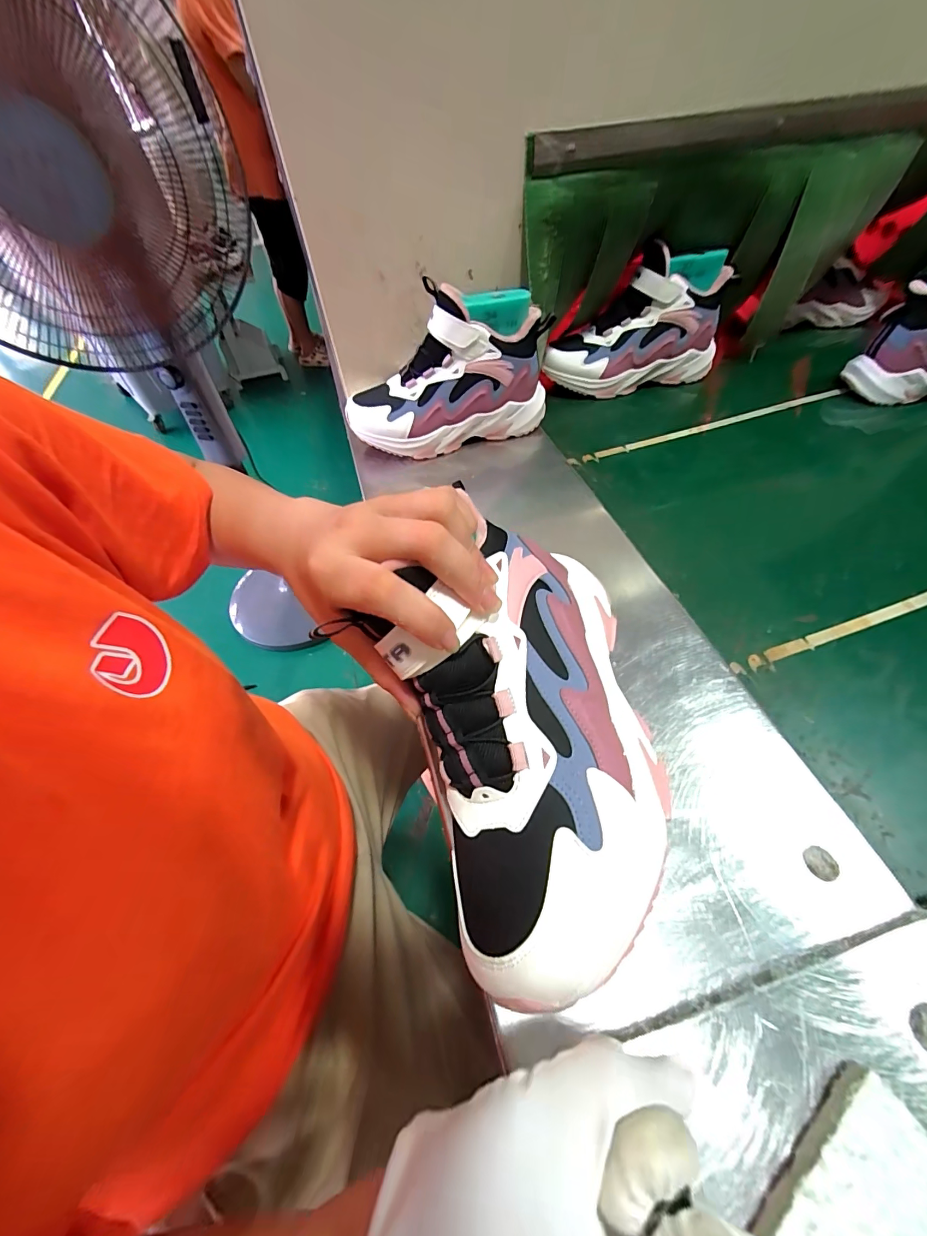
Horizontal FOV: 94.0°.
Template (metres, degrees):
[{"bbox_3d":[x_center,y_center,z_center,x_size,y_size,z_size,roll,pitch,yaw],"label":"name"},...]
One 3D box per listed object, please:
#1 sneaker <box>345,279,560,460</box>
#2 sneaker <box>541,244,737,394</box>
[{"bbox_3d":[-0.020,-0.273,0.487,0.231,0.133,0.080,-13,54,-7],"label":"sneaker"},{"bbox_3d":[0.237,-0.402,0.593,0.233,0.144,0.077,-13,53,-7],"label":"sneaker"}]

